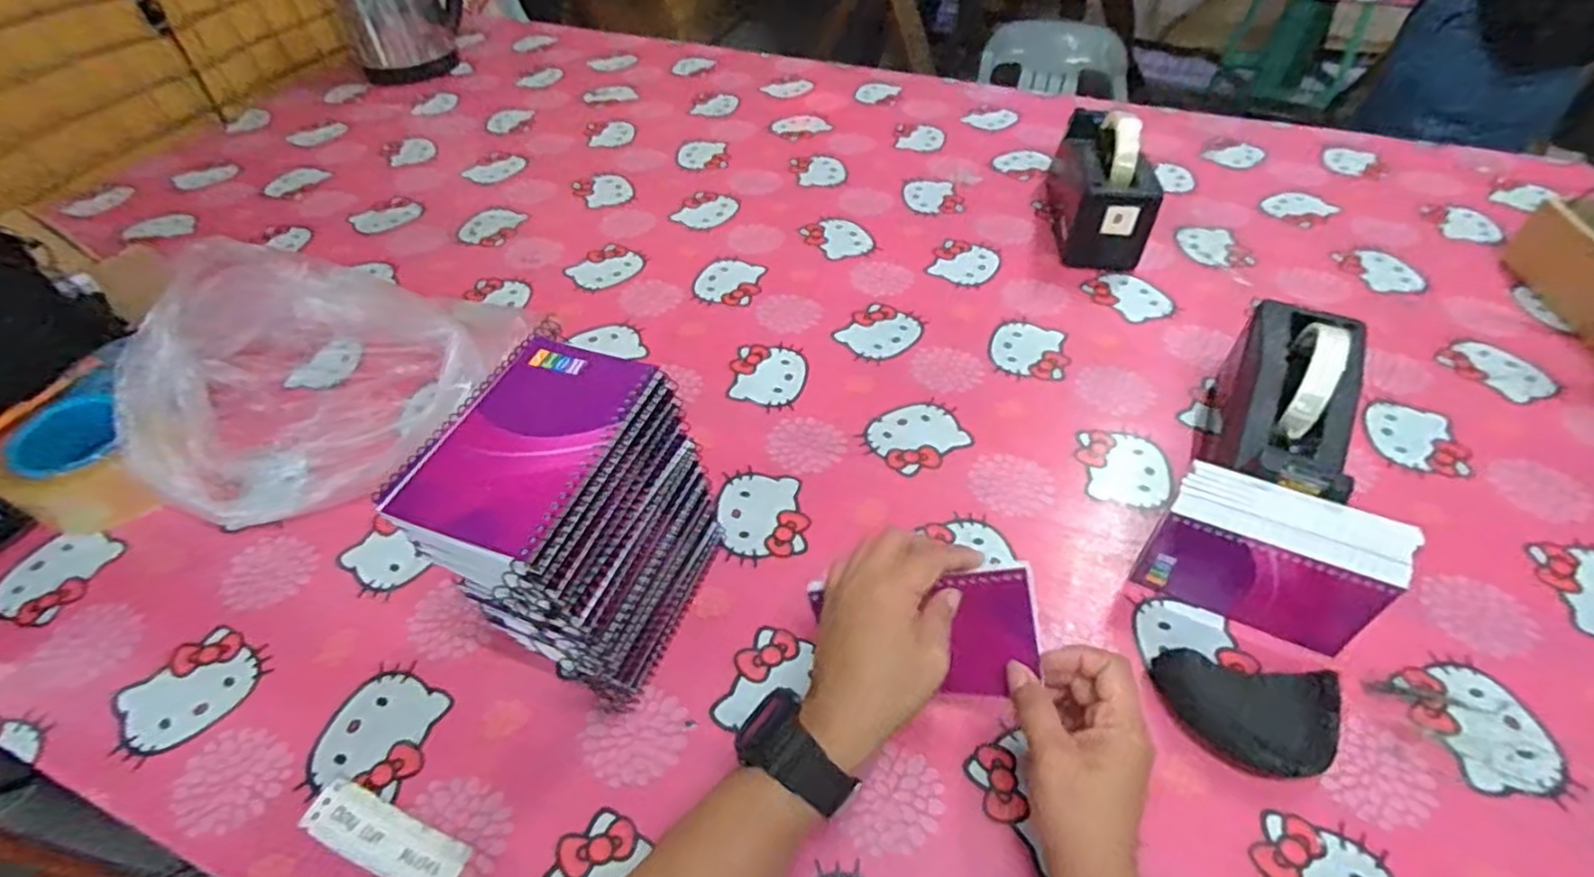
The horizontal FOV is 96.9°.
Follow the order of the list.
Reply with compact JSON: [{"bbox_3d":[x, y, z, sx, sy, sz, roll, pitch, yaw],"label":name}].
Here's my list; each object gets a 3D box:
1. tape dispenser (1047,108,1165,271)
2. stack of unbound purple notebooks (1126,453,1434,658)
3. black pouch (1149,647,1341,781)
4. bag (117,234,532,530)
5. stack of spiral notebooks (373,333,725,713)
[{"bbox_3d":[0.334,-0.292,0.783,0.078,0.121,0.208,3,49,5],"label":"tape dispenser"},{"bbox_3d":[0.314,0.081,0.475,0.143,0.085,0.071,18,52,18],"label":"stack of unbound purple notebooks"},{"bbox_3d":[0.278,0.171,0.440,0.101,0.019,0.065,10,50,11],"label":"black pouch"},{"bbox_3d":[-0.425,-0.070,0.617,0.209,0.124,0.280,17,52,17],"label":"bag"},{"bbox_3d":[-0.131,0.062,0.433,0.090,0.201,0.147,15,51,15],"label":"stack of spiral notebooks"}]

